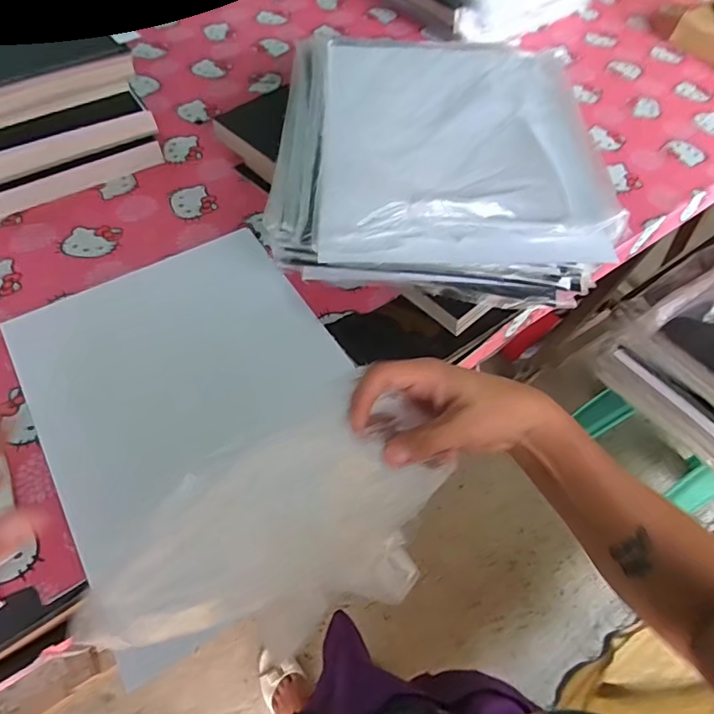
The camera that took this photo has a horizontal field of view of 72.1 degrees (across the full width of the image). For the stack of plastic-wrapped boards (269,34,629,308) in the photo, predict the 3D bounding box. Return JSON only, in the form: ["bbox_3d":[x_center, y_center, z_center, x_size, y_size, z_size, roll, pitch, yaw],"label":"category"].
[{"bbox_3d":[0.122,-0.328,0.777,0.460,0.078,0.528,3,57,-1],"label":"stack of plastic-wrapped boards"}]

